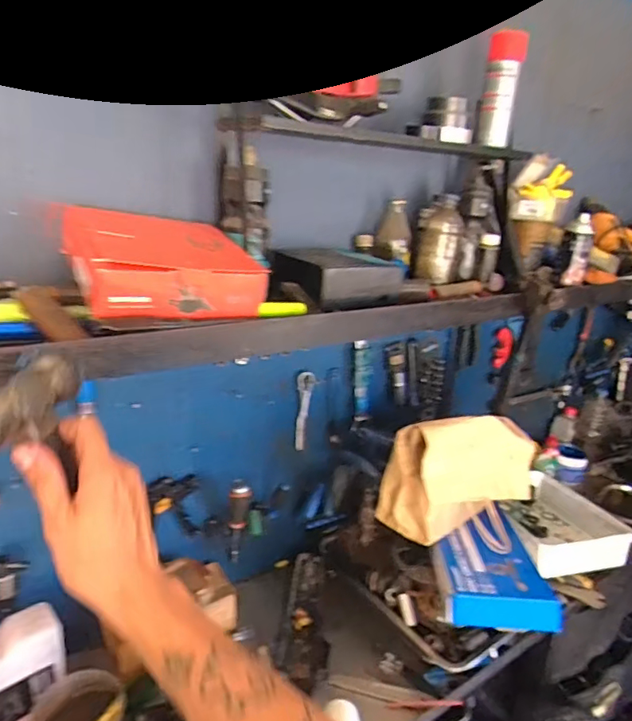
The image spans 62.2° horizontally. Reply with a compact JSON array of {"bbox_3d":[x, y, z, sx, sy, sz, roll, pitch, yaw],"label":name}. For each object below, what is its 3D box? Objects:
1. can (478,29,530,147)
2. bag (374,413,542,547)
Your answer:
[{"bbox_3d":[0.339,-0.499,0.959,0.065,0.188,0.049,7,18,12],"label":"can"},{"bbox_3d":[0.283,0.207,0.994,0.303,0.207,0.105,-5,19,-25],"label":"bag"}]

